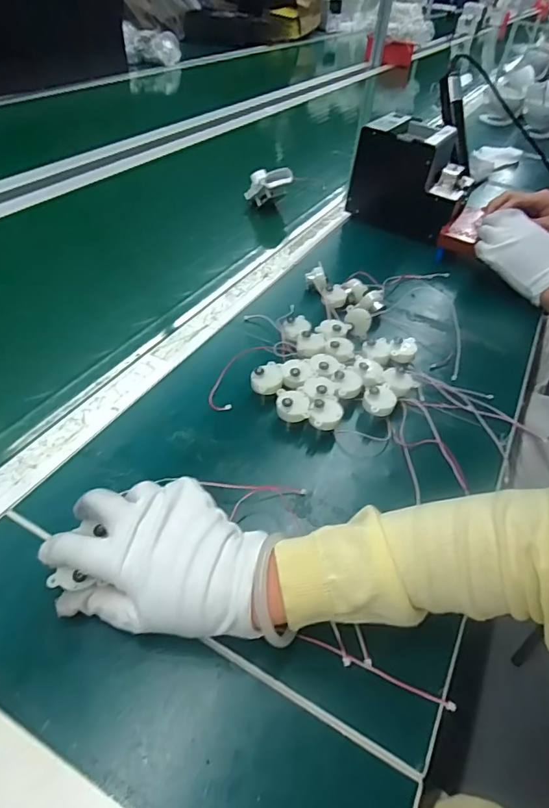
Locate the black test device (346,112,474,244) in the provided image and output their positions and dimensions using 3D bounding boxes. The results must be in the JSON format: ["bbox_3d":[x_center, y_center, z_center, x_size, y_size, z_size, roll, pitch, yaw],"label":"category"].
[{"bbox_3d":[0.232,-0.366,0.783,0.173,0.137,0.114,34,50,25],"label":"black test device"}]

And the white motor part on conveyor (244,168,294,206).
[{"bbox_3d":[-0.011,-0.376,0.831,0.078,0.057,0.043,9,44,2],"label":"white motor part on conveyor"}]

